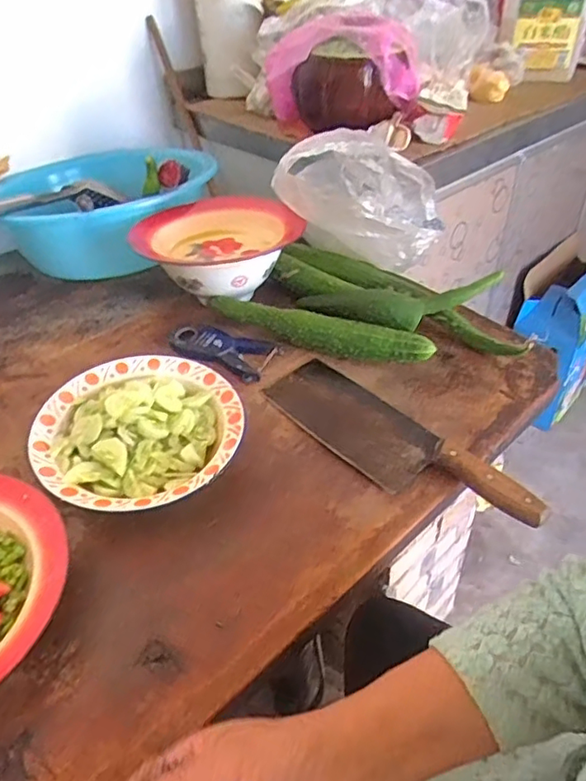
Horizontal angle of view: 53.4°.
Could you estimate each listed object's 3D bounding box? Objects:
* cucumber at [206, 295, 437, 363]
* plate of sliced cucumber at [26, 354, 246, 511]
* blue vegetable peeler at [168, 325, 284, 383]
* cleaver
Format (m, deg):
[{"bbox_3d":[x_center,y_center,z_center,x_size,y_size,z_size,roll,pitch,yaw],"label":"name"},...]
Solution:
[{"bbox_3d":[0.024,-0.074,0.759,0.313,0.049,0.035,15,43,19],"label":"cucumber"},{"bbox_3d":[-0.163,0.041,0.629,0.211,0.064,0.215,-1,40,1],"label":"plate of sliced cucumber"},{"bbox_3d":[-0.095,-0.059,0.767,0.144,0.011,0.080,16,43,20],"label":"blue vegetable peeler"},{"bbox_3d":[0.105,0.053,0.630,0.100,0.025,0.328,-30,48,-30],"label":"cleaver"}]

